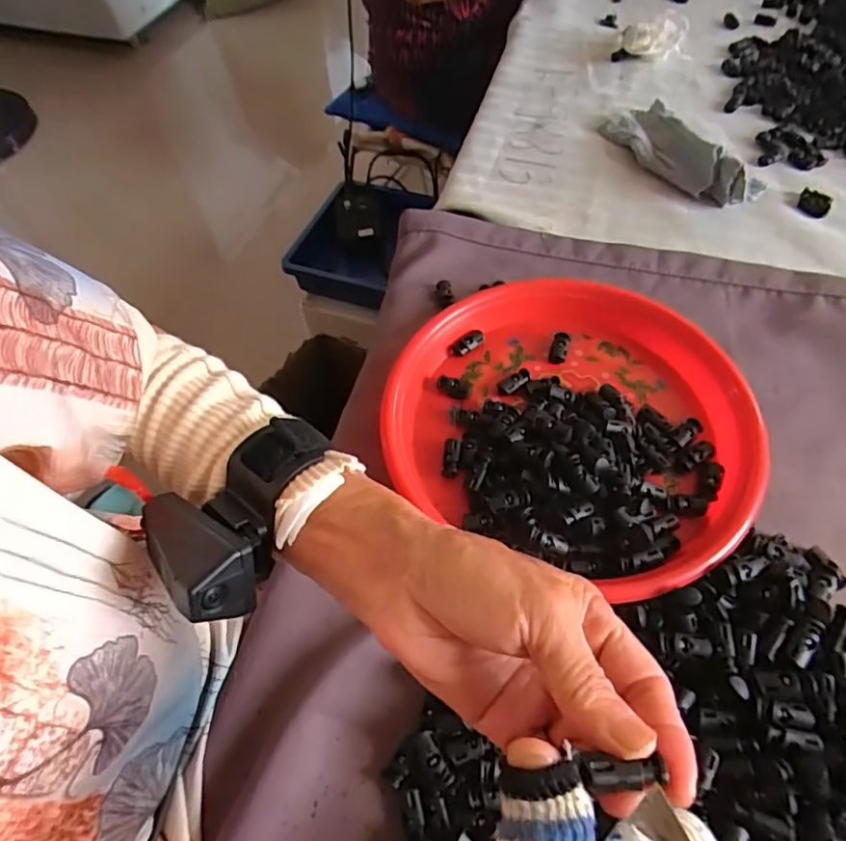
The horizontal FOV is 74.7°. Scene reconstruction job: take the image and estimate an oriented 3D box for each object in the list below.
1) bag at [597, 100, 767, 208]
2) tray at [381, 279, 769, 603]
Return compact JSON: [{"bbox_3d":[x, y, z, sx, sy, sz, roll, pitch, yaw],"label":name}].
[{"bbox_3d":[0.261,-0.282,0.561,0.077,0.042,0.181,-29,60,-14],"label":"bag"},{"bbox_3d":[0.104,-0.007,0.399,0.253,0.034,0.236,-2,57,3],"label":"tray"}]

